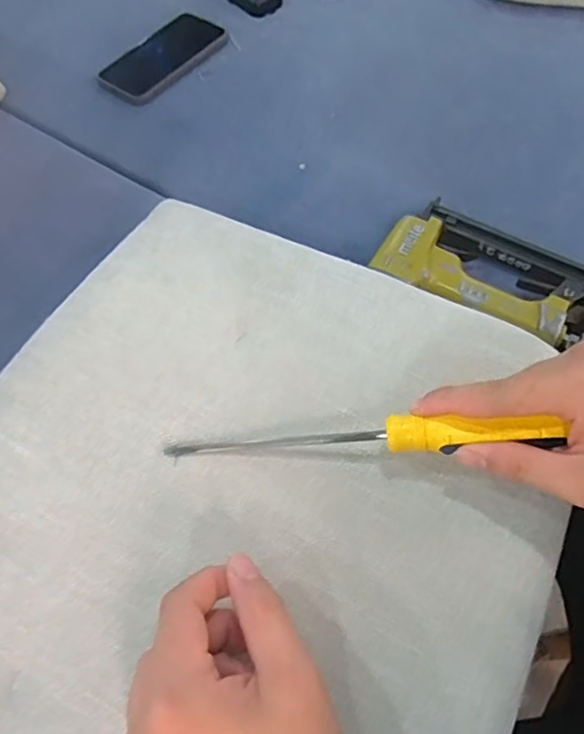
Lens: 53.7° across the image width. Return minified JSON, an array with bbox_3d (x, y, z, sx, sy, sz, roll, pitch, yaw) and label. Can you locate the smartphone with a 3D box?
[{"bbox_3d":[-0.156,-0.384,0.709,0.090,0.006,0.167,30,64,17],"label":"smartphone"}]

